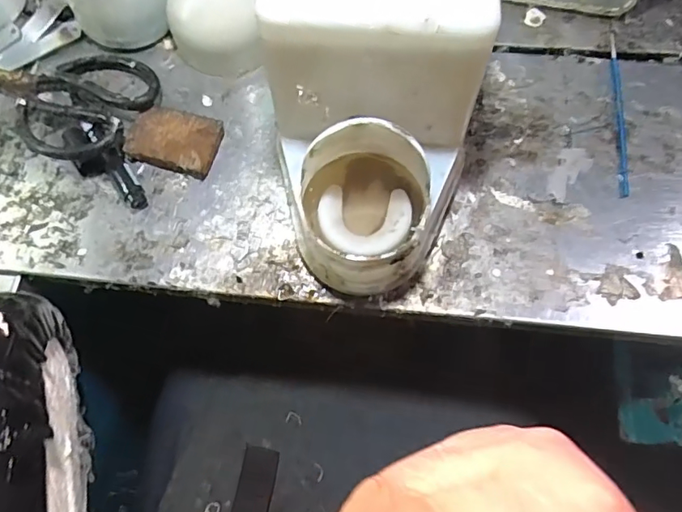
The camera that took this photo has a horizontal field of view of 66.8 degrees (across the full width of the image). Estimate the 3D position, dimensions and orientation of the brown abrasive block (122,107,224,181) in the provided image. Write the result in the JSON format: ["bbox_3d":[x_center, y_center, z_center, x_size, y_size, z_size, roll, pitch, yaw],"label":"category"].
[{"bbox_3d":[-0.133,-0.092,0.416,0.069,0.015,0.049,13,72,6],"label":"brown abrasive block"}]

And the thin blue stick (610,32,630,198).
[{"bbox_3d":[0.227,-0.120,0.422,0.008,0.004,0.155,6,71,4],"label":"thin blue stick"}]

